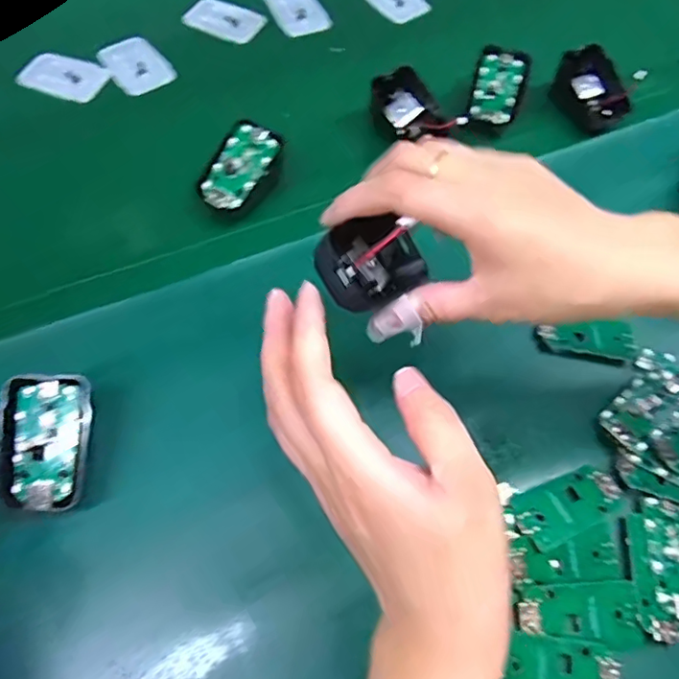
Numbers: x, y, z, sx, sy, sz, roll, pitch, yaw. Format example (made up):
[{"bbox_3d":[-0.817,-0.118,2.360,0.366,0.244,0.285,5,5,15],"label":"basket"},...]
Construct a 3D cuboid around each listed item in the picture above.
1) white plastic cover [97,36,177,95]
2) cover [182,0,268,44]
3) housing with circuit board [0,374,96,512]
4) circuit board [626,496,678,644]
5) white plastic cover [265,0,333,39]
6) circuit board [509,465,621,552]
[{"bbox_3d":[-0.177,-0.241,0.481,0.048,0.006,0.063,-34,69,-18],"label":"white plastic cover"},{"bbox_3d":[-0.108,-0.297,0.515,0.069,0.011,0.044,16,63,5],"label":"cover"},{"bbox_3d":[-0.155,0.054,0.291,0.046,0.011,0.069,-1,83,-8],"label":"housing with circuit board"},{"bbox_3d":[0.178,0.122,0.297,0.039,0.006,0.072,11,63,3],"label":"circuit board"},{"bbox_3d":[-0.040,-0.313,0.526,0.045,0.005,0.063,-28,74,-10],"label":"white plastic cover"},{"bbox_3d":[0.127,0.093,0.309,0.063,0.006,0.031,-19,60,-17],"label":"circuit board"}]

